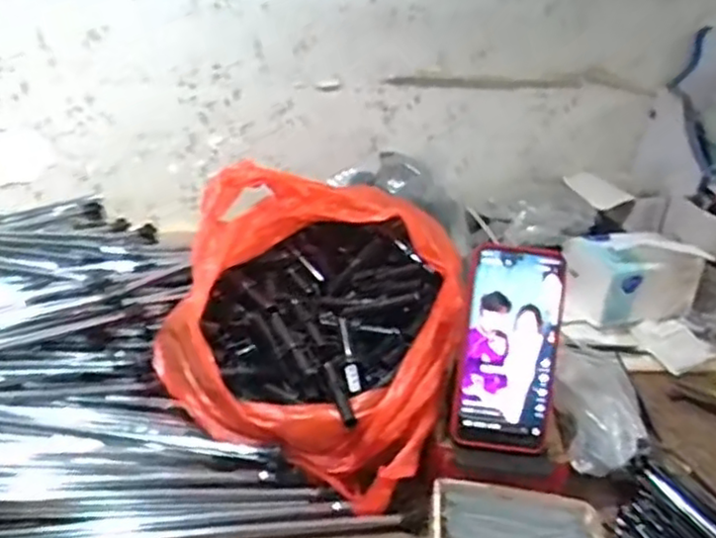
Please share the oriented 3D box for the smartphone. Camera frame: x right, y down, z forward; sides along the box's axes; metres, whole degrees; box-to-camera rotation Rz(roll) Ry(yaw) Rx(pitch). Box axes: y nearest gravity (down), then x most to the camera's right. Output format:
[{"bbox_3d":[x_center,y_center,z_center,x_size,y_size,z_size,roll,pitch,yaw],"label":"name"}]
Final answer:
[{"bbox_3d":[0.123,0.064,0.569,0.081,0.165,0.010,6,-1,1],"label":"smartphone"}]

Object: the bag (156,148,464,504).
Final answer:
[{"bbox_3d":[-0.030,0.036,0.629,0.242,0.172,0.243,15,30,17],"label":"bag"}]

